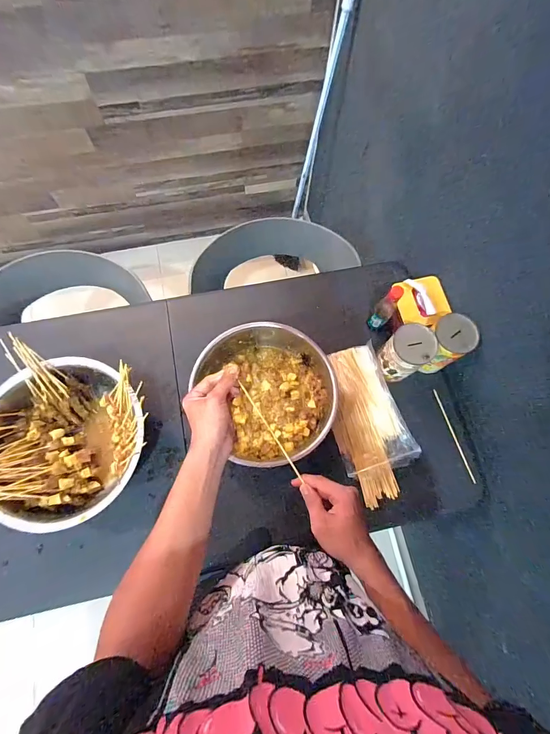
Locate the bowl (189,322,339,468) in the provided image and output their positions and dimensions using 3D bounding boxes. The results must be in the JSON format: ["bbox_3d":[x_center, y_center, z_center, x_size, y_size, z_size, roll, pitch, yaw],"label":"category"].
[{"bbox_3d":[-0.011,0.047,0.700,0.272,0.098,0.250,1,72,-2],"label":"bowl"}]

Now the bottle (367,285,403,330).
[{"bbox_3d":[0.231,-0.122,0.725,0.037,0.124,0.038,34,74,8],"label":"bottle"}]

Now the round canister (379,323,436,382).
[{"bbox_3d":[0.262,-0.026,0.710,0.077,0.129,0.079,1,72,-2],"label":"round canister"}]

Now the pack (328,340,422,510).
[{"bbox_3d":[0.196,0.114,0.737,0.149,0.024,0.313,-18,74,-8],"label":"pack"}]

